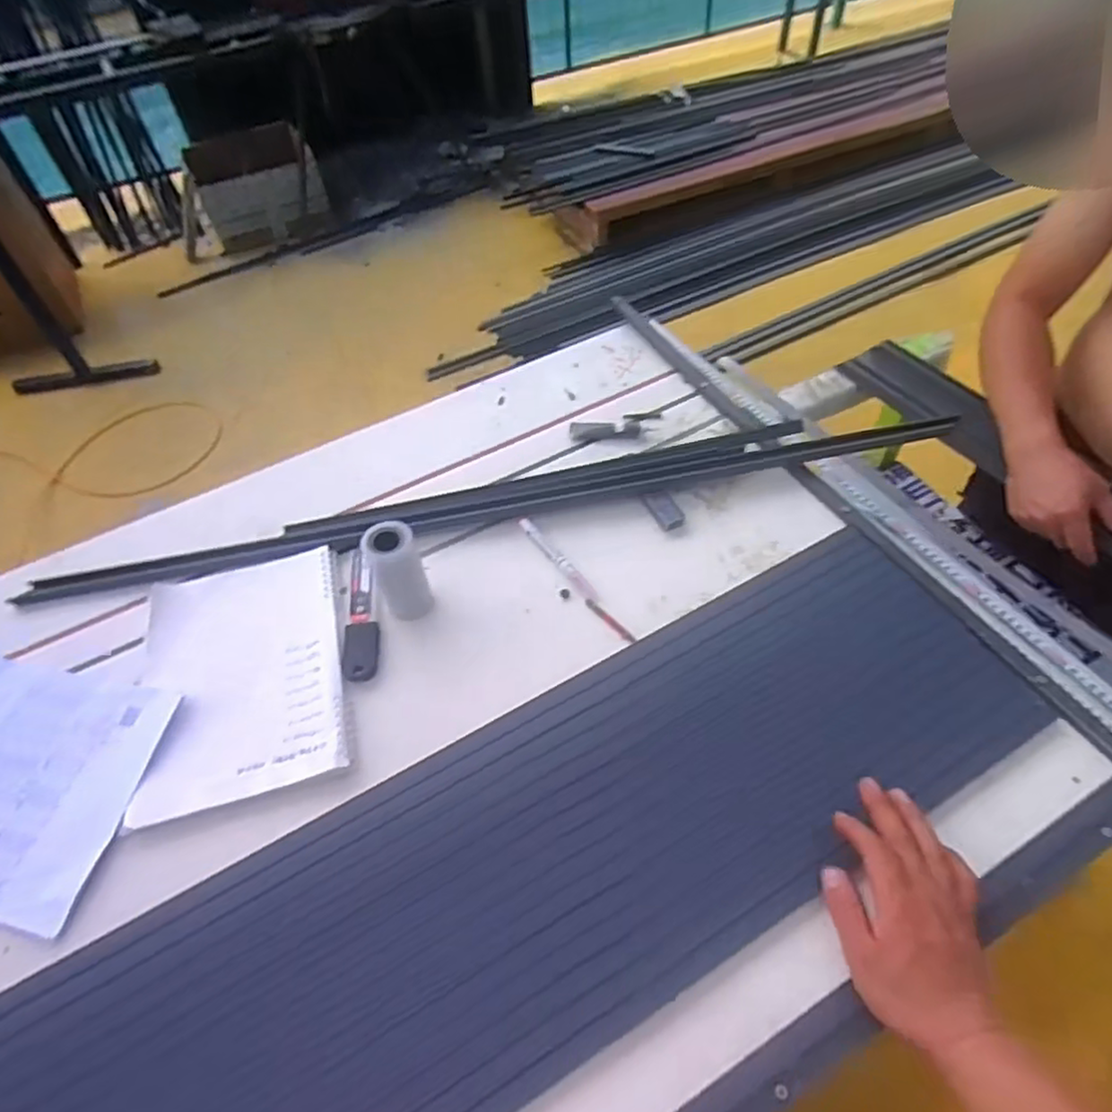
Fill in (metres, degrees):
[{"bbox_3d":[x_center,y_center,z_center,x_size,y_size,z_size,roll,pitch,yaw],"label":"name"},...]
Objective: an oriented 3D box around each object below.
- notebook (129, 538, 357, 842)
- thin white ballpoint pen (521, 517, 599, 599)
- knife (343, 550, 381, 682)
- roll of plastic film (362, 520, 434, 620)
[{"bbox_3d":[-0.307,0.114,0.670,0.187,0.017,0.255,-15,55,-6],"label":"notebook"},{"bbox_3d":[0.001,0.002,0.742,0.014,0.008,0.133,-32,56,-19],"label":"thin white ballpoint pen"},{"bbox_3d":[-0.201,0.058,0.710,0.033,0.015,0.158,-8,52,-2],"label":"knife"},{"bbox_3d":[-0.155,0.016,0.678,0.049,0.102,0.051,-2,52,2],"label":"roll of plastic film"}]

